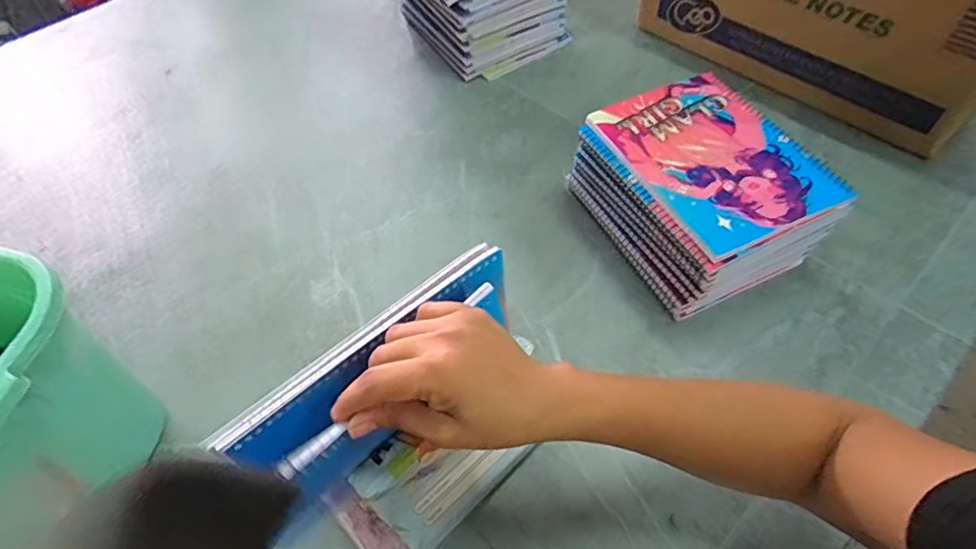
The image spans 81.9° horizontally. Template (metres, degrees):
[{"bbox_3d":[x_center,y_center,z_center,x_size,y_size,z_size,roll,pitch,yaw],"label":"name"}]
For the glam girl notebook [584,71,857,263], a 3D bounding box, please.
[{"bbox_3d":[0.200,-0.108,0.504,0.142,0.010,0.191,-24,57,-11],"label":"glam girl notebook"}]

